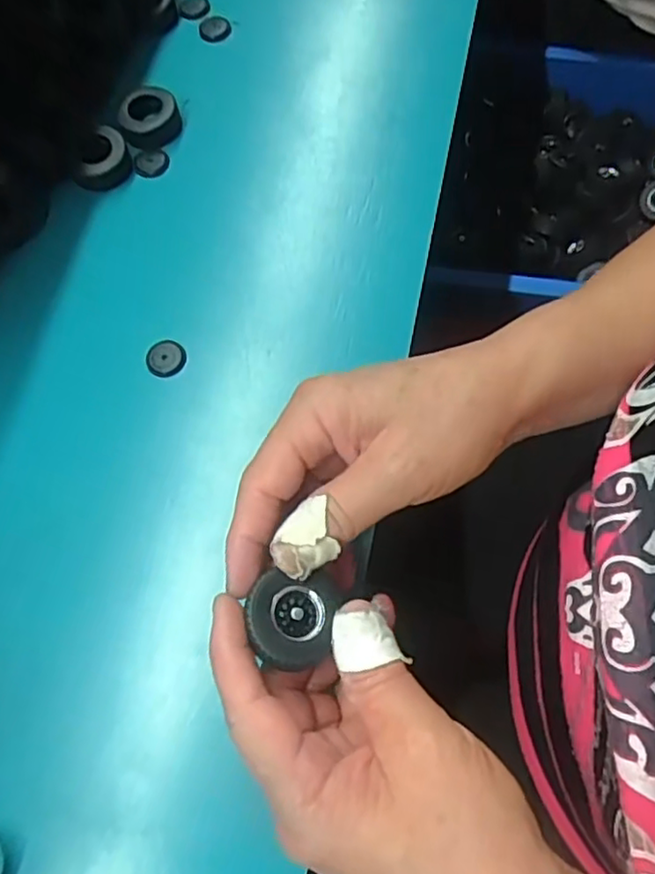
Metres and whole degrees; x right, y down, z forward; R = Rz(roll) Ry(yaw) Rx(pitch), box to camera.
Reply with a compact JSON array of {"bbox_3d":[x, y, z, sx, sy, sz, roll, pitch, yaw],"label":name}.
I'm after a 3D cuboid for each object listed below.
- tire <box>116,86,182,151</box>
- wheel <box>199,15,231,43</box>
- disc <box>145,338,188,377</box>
[{"bbox_3d":[-0.117,-0.209,0.422,0.039,0.012,0.044,-19,70,-6],"label":"tire"},{"bbox_3d":[-0.082,-0.298,0.470,0.023,0.004,0.027,-6,68,-1],"label":"wheel"},{"bbox_3d":[-0.089,-0.043,0.353,0.022,0.004,0.021,0,70,1],"label":"disc"}]

